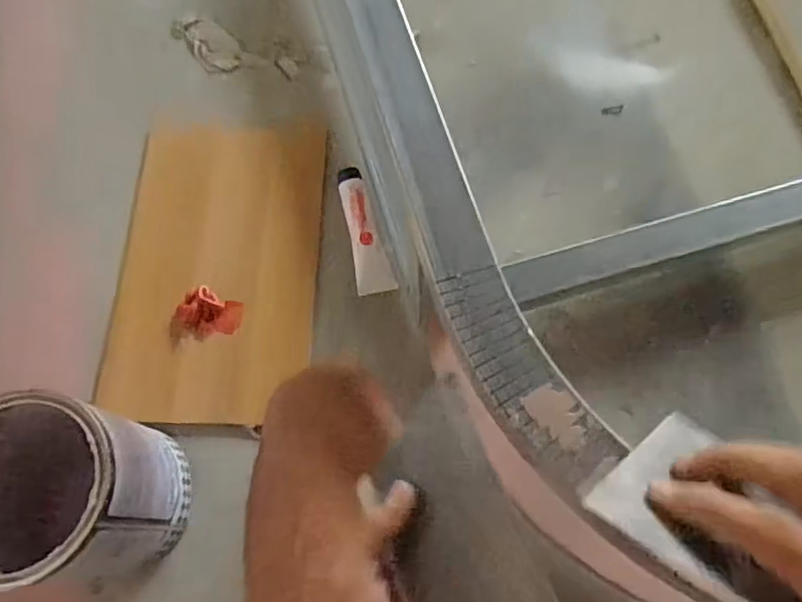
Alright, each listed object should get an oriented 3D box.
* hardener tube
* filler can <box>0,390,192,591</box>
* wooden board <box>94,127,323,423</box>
[{"bbox_3d":[-0.046,-0.094,0.812,0.048,0.034,0.182,-11,70,-3],"label":"hardener tube"},{"bbox_3d":[-0.313,0.188,0.610,0.149,0.204,0.149,-1,71,3],"label":"filler can"},{"bbox_3d":[-0.232,-0.049,0.800,0.242,0.020,0.401,1,71,3],"label":"wooden board"}]

